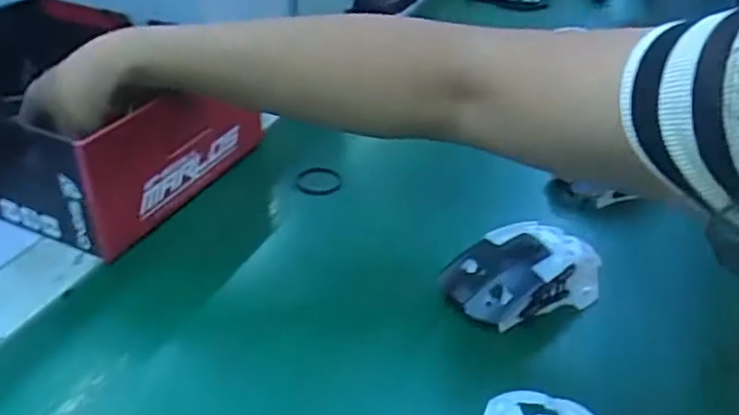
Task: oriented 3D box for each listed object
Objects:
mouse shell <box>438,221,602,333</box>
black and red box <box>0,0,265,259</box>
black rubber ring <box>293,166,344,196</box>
[{"bbox_3d":[0.096,0.039,0.406,0.093,0.033,0.054,-12,38,-23],"label":"mouse shell"},{"bbox_3d":[-0.238,-0.078,0.507,0.245,0.089,0.193,20,37,20],"label":"black and red box"},{"bbox_3d":[-0.042,-0.021,0.518,0.037,0.004,0.028,-15,54,-24],"label":"black rubber ring"}]

